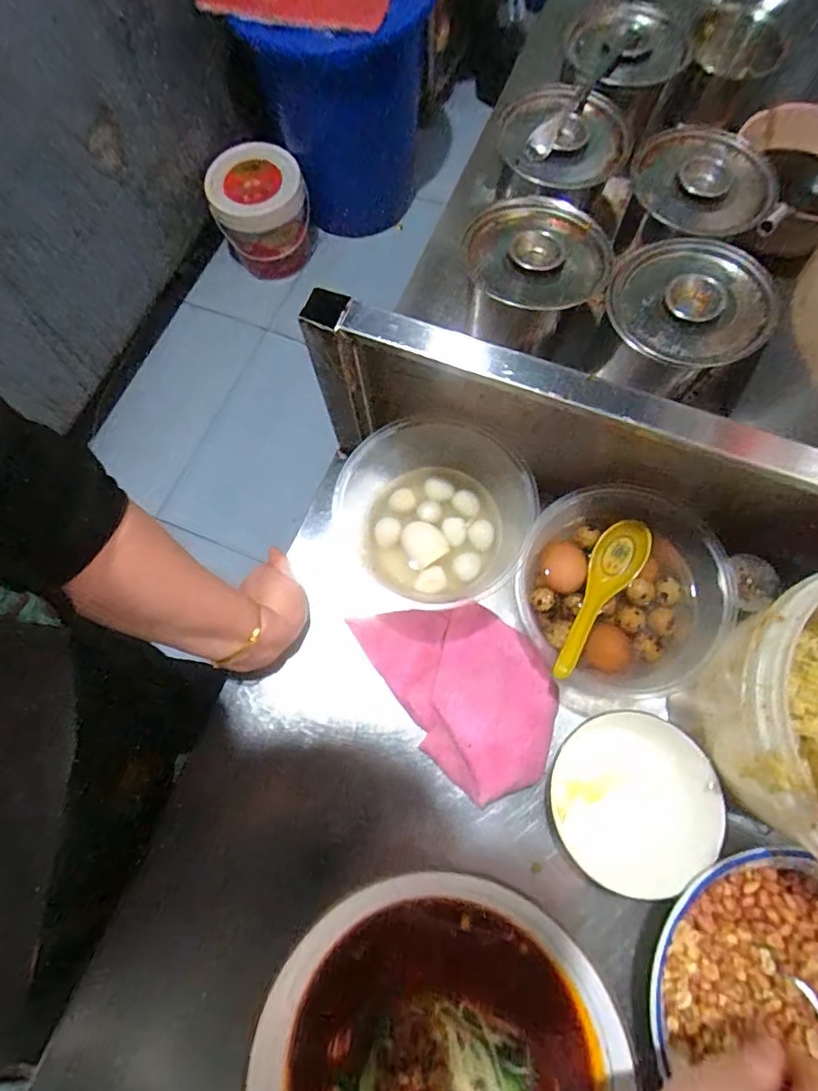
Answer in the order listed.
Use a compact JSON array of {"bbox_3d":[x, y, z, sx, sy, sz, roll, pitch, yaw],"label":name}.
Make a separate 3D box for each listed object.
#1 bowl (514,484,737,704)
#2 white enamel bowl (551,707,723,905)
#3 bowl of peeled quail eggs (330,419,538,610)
[{"bbox_3d":[0.178,0.044,0.443,0.161,0.070,0.169,0,75,2],"label":"bowl"},{"bbox_3d":[0.183,0.210,0.428,0.128,0.051,0.117,0,75,2],"label":"white enamel bowl"},{"bbox_3d":[0.024,-0.031,0.484,0.169,0.078,0.150,15,76,6],"label":"bowl of peeled quail eggs"}]

